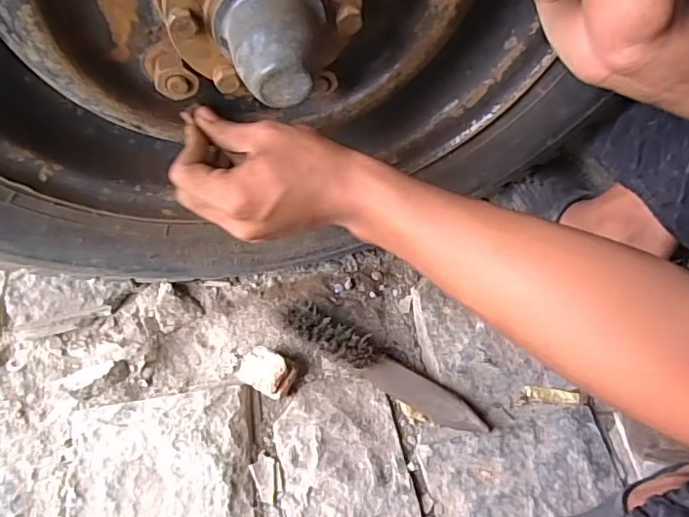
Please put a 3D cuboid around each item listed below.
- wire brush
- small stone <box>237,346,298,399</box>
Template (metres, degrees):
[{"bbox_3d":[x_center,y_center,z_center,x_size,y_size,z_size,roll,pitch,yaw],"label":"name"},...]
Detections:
[{"bbox_3d":[0.037,0.108,0.530,0.209,0.058,0.030,26,63,13],"label":"wire brush"},{"bbox_3d":[-0.074,0.113,0.538,0.052,0.041,0.041,21,62,11],"label":"small stone"}]

